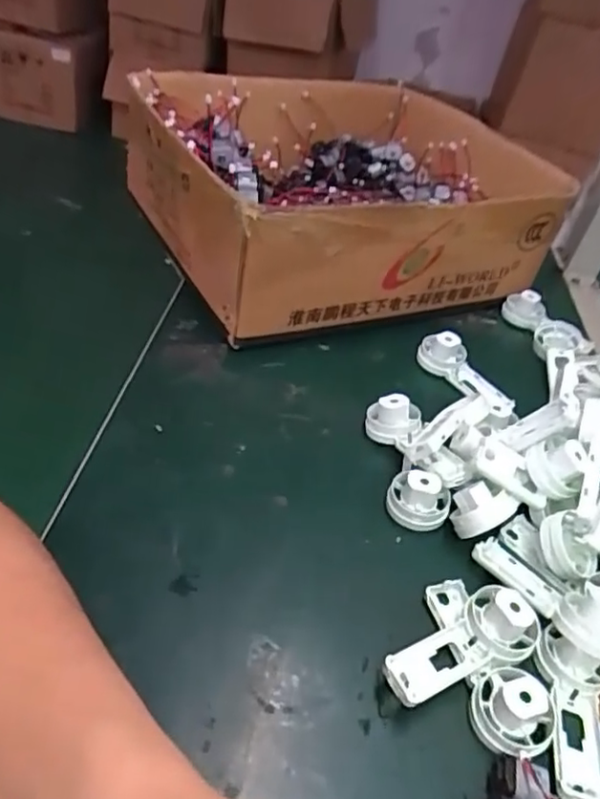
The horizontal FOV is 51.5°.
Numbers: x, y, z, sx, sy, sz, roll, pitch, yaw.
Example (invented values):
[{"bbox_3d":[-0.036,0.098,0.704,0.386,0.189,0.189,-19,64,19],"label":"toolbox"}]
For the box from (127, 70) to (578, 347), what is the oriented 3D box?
[{"bbox_3d":[0.034,-0.214,0.625,0.353,0.134,0.321,-12,46,-29],"label":"box"}]

